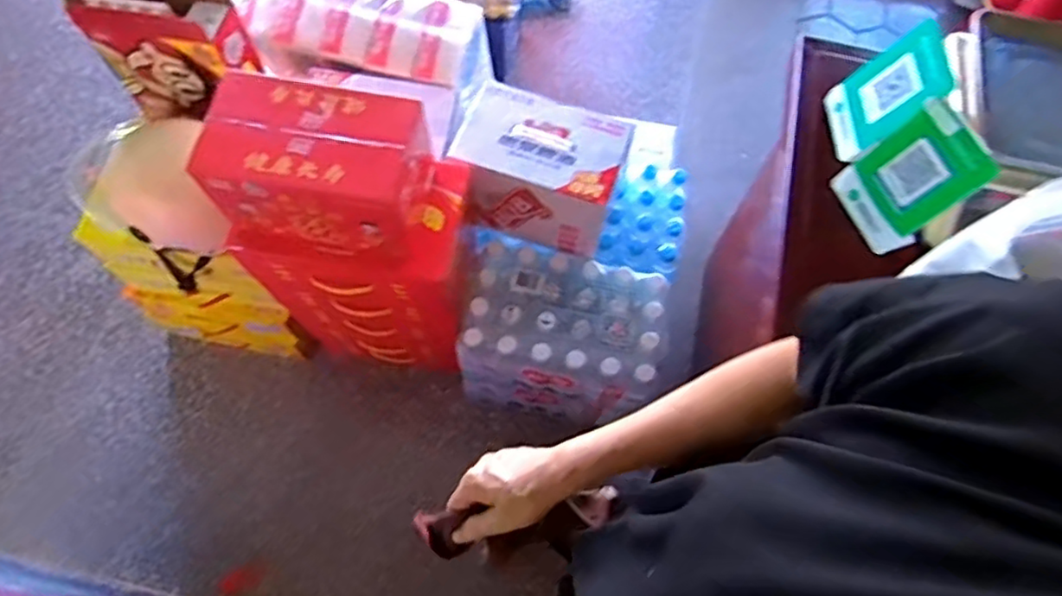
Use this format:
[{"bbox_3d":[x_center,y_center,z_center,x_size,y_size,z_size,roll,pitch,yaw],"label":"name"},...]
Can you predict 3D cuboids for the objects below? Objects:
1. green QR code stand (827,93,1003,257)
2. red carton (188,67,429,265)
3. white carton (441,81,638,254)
[{"bbox_3d":[0.455,-0.147,0.788,0.076,0.150,0.118,-22,67,-12],"label":"green QR code stand"},{"bbox_3d":[-0.299,-0.175,0.922,0.285,0.181,0.173,11,65,3],"label":"red carton"},{"bbox_3d":[0.015,-0.221,1.157,0.274,0.189,0.191,21,66,8],"label":"white carton"}]

